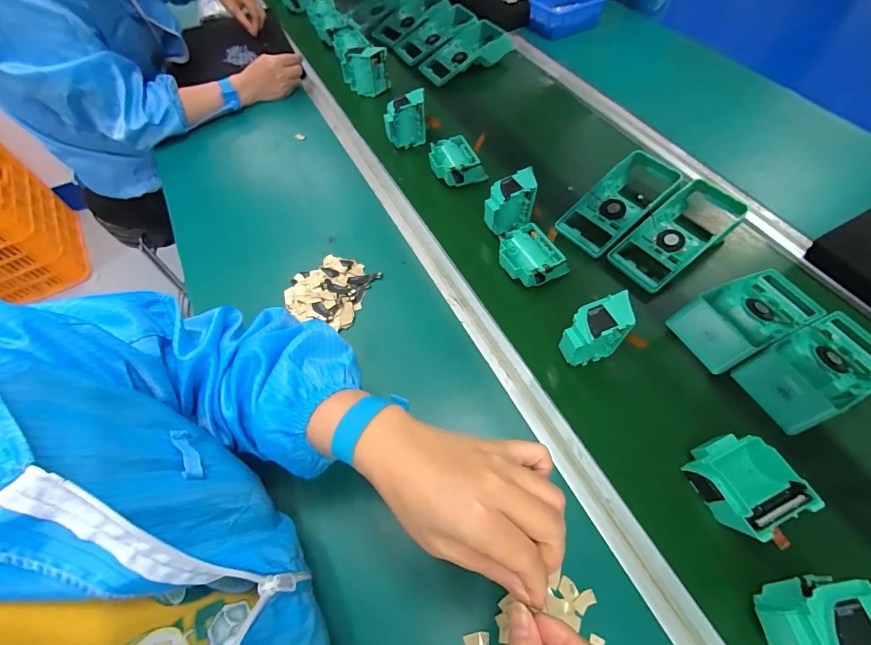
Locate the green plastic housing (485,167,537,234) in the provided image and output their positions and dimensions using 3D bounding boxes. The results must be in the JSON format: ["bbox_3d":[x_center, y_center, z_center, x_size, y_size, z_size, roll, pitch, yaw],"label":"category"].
[{"bbox_3d":[0.103,-0.162,0.542,0.077,0.072,0.036,-26,59,-9],"label":"green plastic housing"}]

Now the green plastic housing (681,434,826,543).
[{"bbox_3d":[0.290,0.153,0.373,0.074,0.050,0.080,-22,58,-7],"label":"green plastic housing"}]

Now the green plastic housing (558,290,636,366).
[{"bbox_3d":[0.175,0.014,0.437,0.080,0.080,0.043,-20,58,-6],"label":"green plastic housing"}]

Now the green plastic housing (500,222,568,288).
[{"bbox_3d":[0.123,-0.080,0.520,0.071,0.049,0.081,-35,61,-15],"label":"green plastic housing"}]

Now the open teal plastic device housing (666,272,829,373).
[{"bbox_3d":[0.371,-0.016,0.454,0.186,0.045,0.082,-26,59,-9],"label":"open teal plastic device housing"}]

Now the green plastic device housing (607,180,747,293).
[{"bbox_3d":[0.326,-0.120,0.525,0.182,0.043,0.084,-36,61,-15],"label":"green plastic device housing"}]

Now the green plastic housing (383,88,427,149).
[{"bbox_3d":[-0.048,-0.338,0.659,0.073,0.079,0.045,-12,58,-1],"label":"green plastic housing"}]

